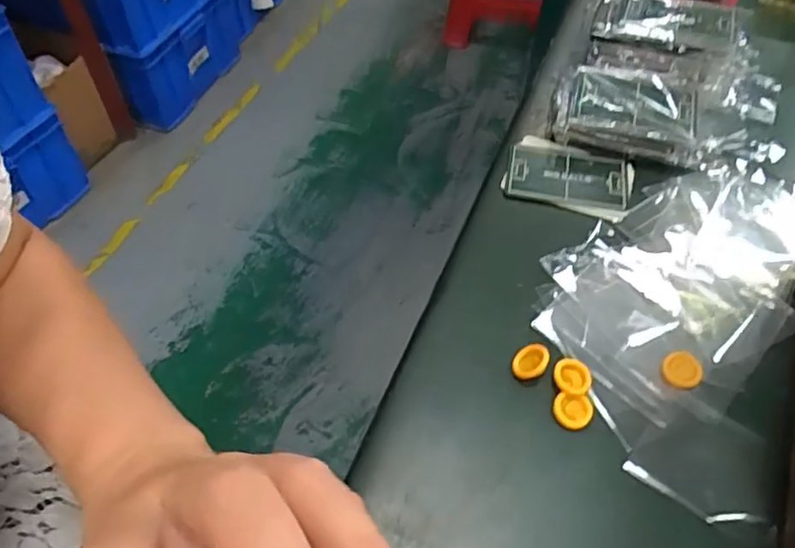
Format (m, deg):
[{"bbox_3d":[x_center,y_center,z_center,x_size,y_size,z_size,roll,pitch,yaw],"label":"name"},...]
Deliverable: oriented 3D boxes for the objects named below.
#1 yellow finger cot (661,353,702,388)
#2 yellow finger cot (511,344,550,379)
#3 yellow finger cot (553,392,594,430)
[{"bbox_3d":[0.156,0.052,0.331,0.020,0.004,0.020,-6,61,12],"label":"yellow finger cot"},{"bbox_3d":[0.073,0.048,0.332,0.018,0.006,0.021,23,77,40],"label":"yellow finger cot"},{"bbox_3d":[0.093,0.072,0.318,0.020,0.006,0.017,5,52,4],"label":"yellow finger cot"}]

